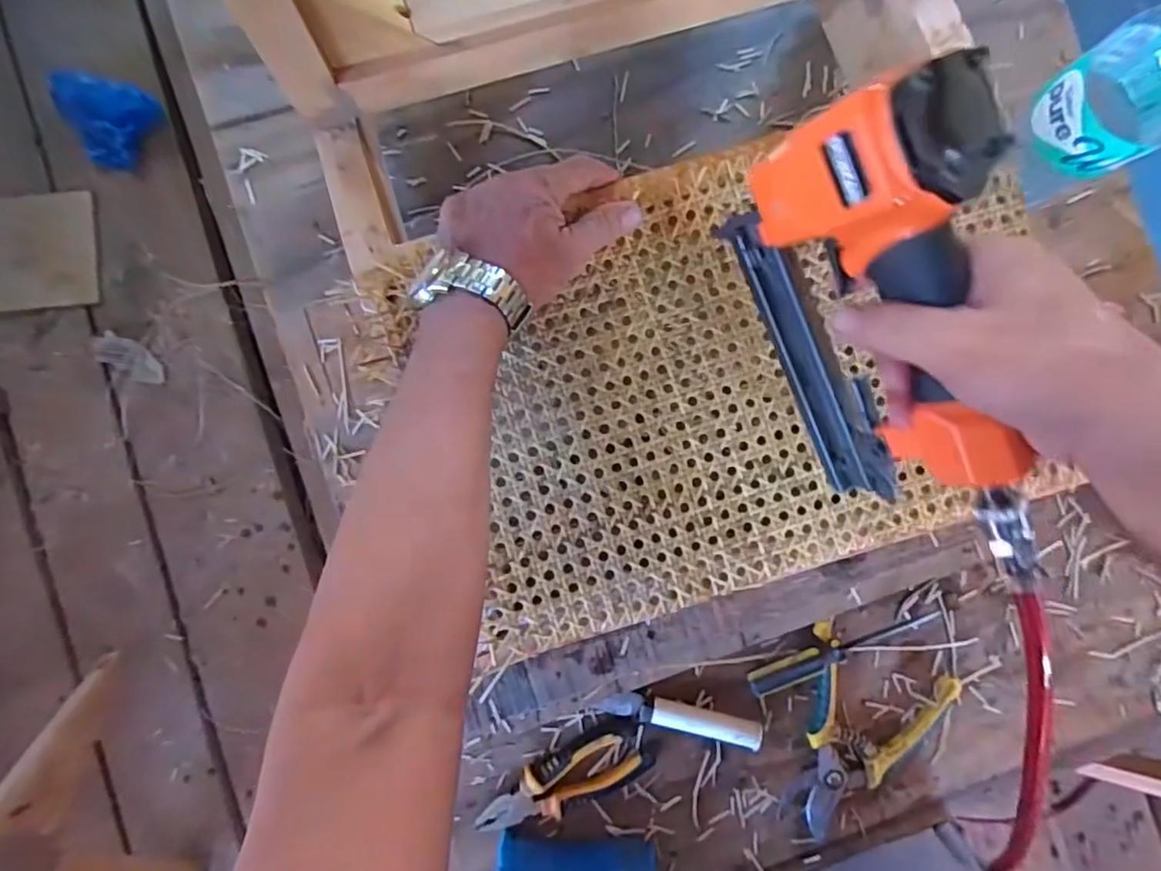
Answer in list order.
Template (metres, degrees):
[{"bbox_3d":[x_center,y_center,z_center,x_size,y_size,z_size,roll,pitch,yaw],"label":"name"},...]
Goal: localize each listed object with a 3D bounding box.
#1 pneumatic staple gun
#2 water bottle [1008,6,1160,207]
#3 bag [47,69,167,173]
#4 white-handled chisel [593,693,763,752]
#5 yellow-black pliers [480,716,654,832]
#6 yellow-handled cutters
[{"bbox_3d":[0.159,-0.058,0.319,0.068,0.161,0.191,-22,89,-2],"label":"pneumatic staple gun"},{"bbox_3d":[0.345,-0.214,0.362,0.071,0.125,0.077,-32,89,-2],"label":"water bottle"},{"bbox_3d":[-1.023,-0.678,1.301,0.208,0.101,0.180,28,88,-1],"label":"bag"},{"bbox_3d":[0.087,0.243,0.532,0.138,0.019,0.023,13,88,-1],"label":"white-handled chisel"},{"bbox_3d":[-0.013,0.300,0.533,0.153,0.024,0.056,-26,89,-2],"label":"yellow-black pliers"},{"bbox_3d":[0.257,0.281,0.546,0.122,0.017,0.158,18,88,-1],"label":"yellow-handled cutters"}]

